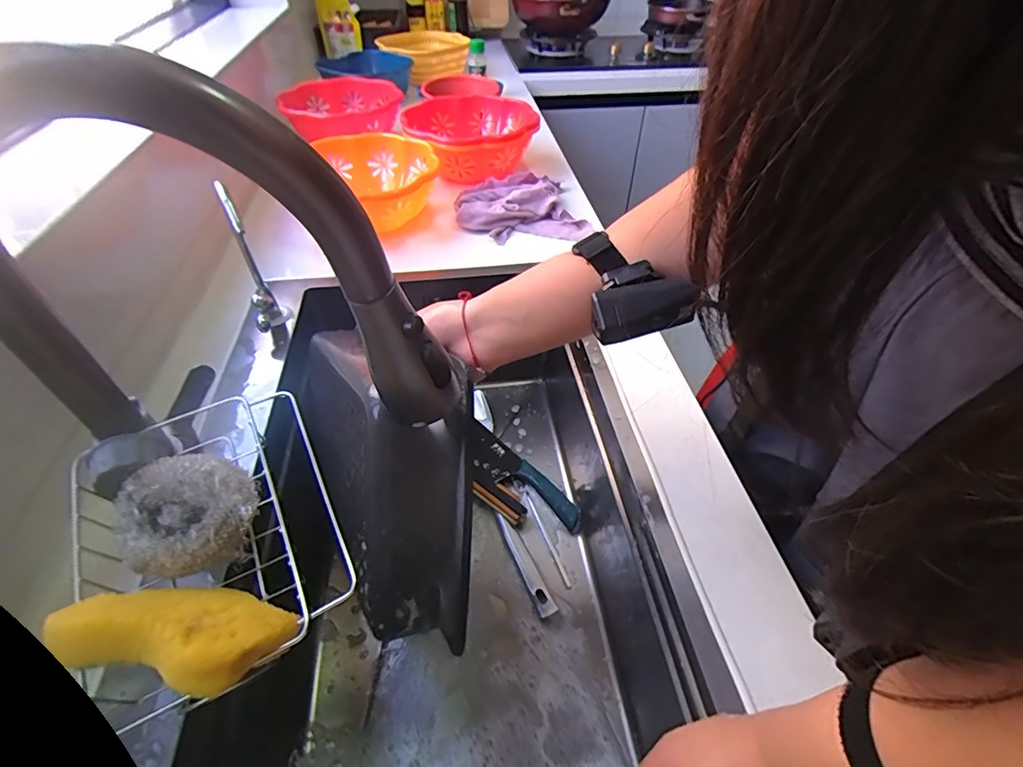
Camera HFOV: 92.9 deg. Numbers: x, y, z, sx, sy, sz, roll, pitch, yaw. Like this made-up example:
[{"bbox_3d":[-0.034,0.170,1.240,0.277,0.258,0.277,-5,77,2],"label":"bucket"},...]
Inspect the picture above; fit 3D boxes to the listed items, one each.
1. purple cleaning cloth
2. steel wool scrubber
[{"bbox_3d":[0.008,-0.294,0.809,0.204,0.043,0.165,-9,46,-9],"label":"purple cleaning cloth"},{"bbox_3d":[-0.205,0.081,0.312,0.078,0.040,0.078,1,81,-5],"label":"steel wool scrubber"}]

